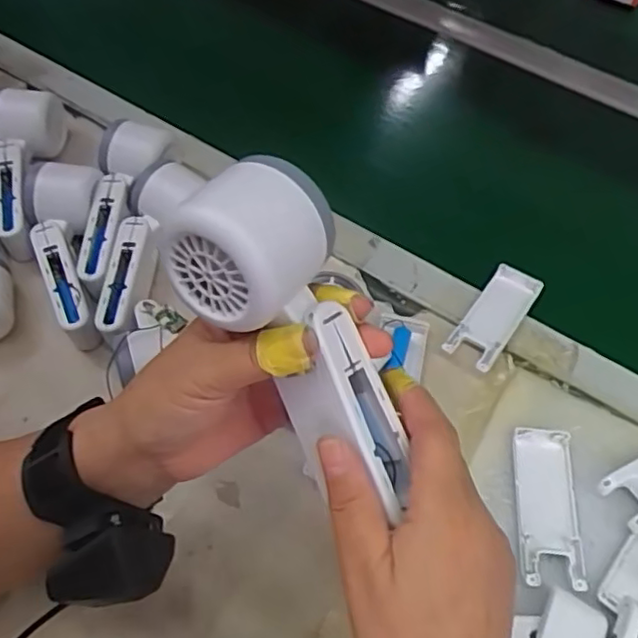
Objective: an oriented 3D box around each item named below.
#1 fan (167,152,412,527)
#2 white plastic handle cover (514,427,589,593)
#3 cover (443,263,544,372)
[{"bbox_3d":[-0.006,0.009,0.270,0.060,0.149,0.045,-35,20,-22],"label":"fan"},{"bbox_3d":[0.156,0.127,0.438,0.041,0.007,0.106,5,57,1],"label":"white plastic handle cover"},{"bbox_3d":[0.145,-0.002,0.524,0.040,0.012,0.103,32,61,17],"label":"cover"}]

